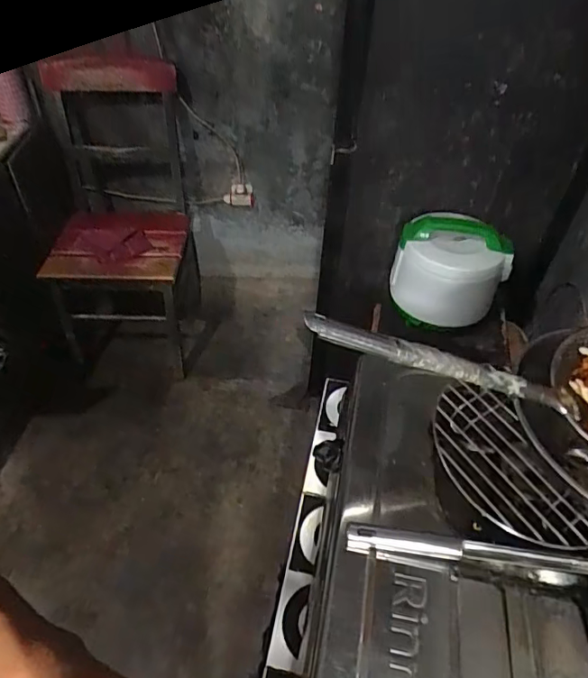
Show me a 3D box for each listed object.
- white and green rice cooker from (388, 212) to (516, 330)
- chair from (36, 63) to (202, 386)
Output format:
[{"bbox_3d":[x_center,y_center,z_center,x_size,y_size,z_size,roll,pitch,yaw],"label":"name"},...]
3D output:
[{"bbox_3d":[0.317,-0.145,1.029,0.214,0.179,0.172,19,47,16],"label":"white and green rice cooker"},{"bbox_3d":[-0.500,-0.320,1.455,0.366,0.781,0.424,3,45,1],"label":"chair"}]

